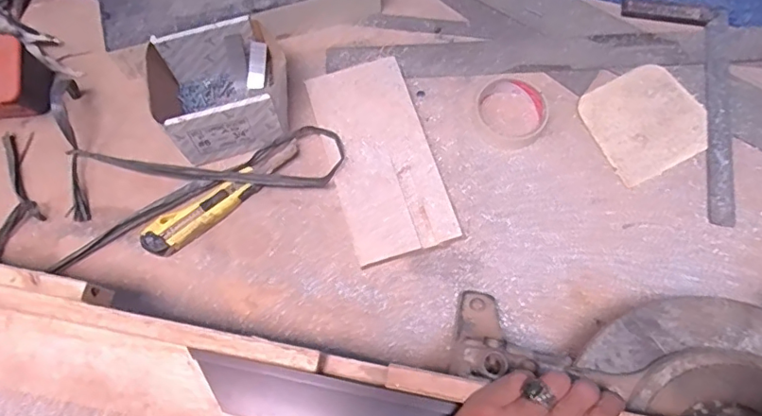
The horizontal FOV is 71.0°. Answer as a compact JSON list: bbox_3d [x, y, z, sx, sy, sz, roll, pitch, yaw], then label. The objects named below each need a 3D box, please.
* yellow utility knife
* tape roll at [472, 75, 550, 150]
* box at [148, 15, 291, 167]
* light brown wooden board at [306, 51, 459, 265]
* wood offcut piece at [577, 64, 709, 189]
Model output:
[{"bbox_3d":[-0.205,0.003,0.609,0.141,0.020,0.038,-35,72,-10],"label":"yellow utility knife"},{"bbox_3d":[0.153,-0.118,0.634,0.087,0.020,0.094,-1,70,2],"label":"tape roll"},{"bbox_3d":[-0.183,-0.140,0.624,0.146,0.075,0.129,-18,70,-4],"label":"box"},{"bbox_3d":[-0.003,-0.061,0.627,0.116,0.023,0.246,-18,70,-4],"label":"light brown wooden board"},{"bbox_3d":[0.317,-0.106,0.644,0.133,0.006,0.128,-27,71,-7],"label":"wood offcut piece"}]

